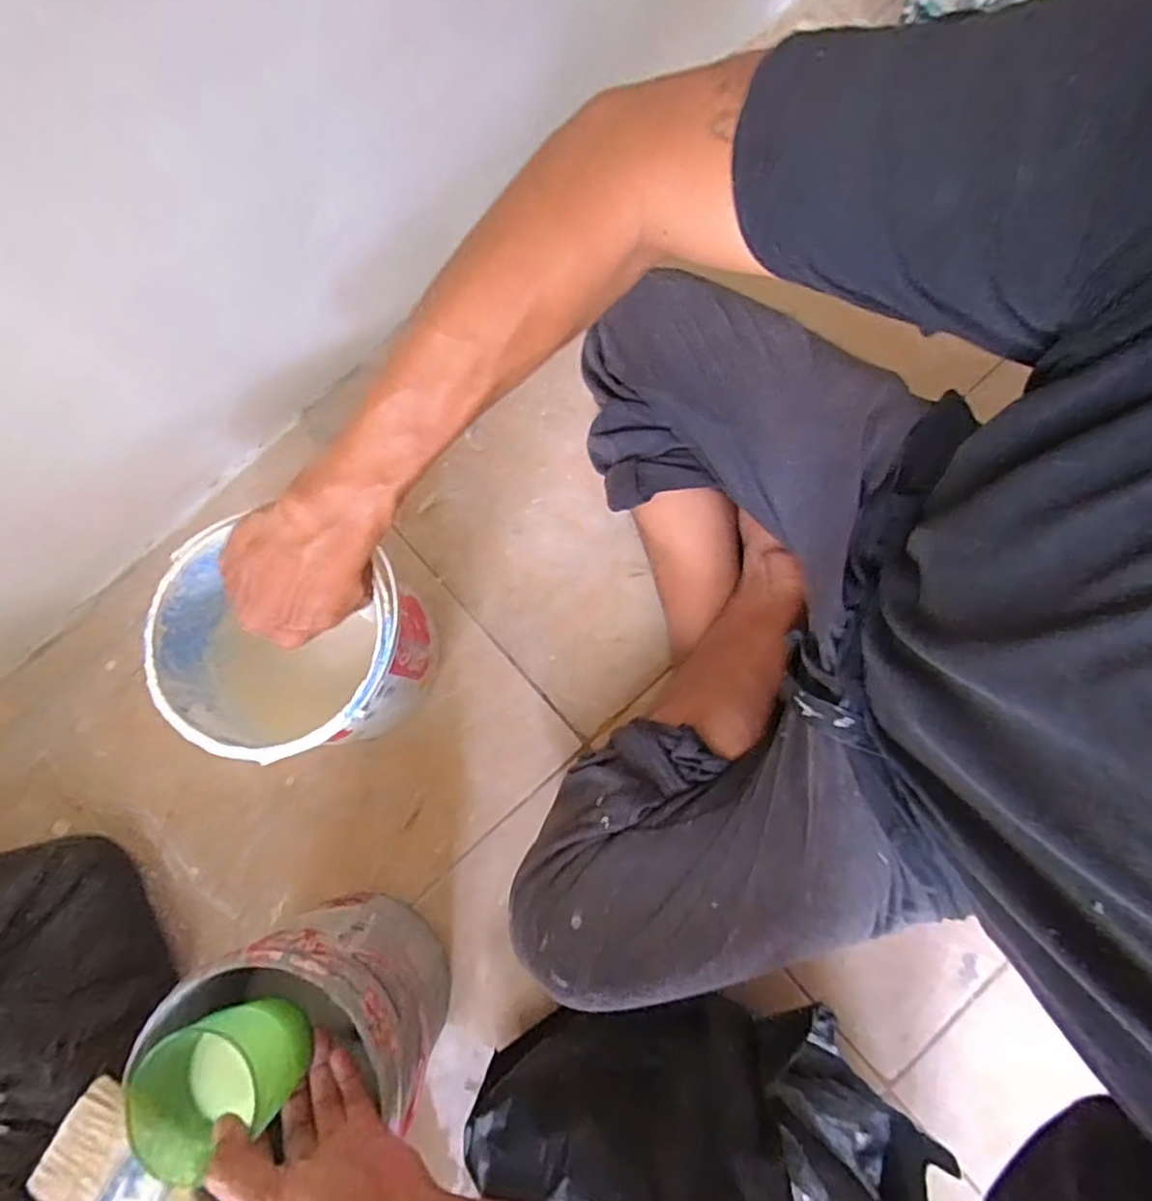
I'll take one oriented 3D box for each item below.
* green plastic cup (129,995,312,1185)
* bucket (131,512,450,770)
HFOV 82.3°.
[{"bbox_3d":[-0.222,0.292,0.401,0.087,0.068,0.068,-34,81,-5],"label":"green plastic cup"},{"bbox_3d":[-0.227,0.043,0.569,0.178,0.174,0.168,0,80,1],"label":"bucket"}]

